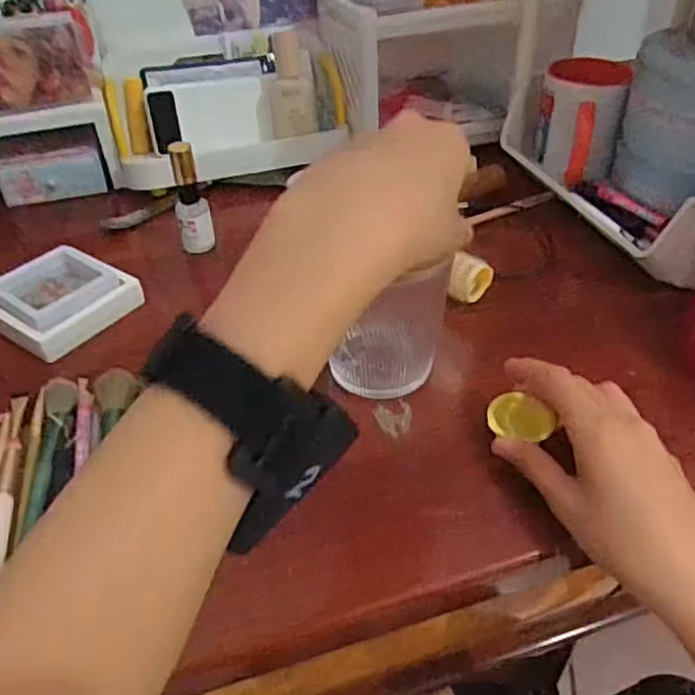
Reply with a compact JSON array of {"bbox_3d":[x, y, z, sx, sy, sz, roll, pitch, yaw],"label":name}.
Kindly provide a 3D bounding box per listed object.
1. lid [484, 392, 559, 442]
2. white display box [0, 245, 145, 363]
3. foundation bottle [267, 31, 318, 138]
[{"bbox_3d":[0.103,0.044,0.386,0.039,0.012,0.037,-1,41,1],"label":"lid"},{"bbox_3d":[-0.212,-0.037,0.483,0.092,0.025,0.088,23,46,26],"label":"white display box"},{"bbox_3d":[-0.056,-0.259,0.643,0.043,0.094,0.022,-8,21,-8],"label":"foundation bottle"}]

